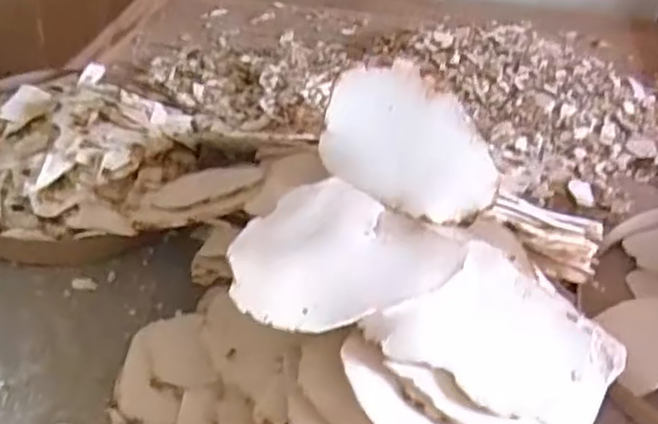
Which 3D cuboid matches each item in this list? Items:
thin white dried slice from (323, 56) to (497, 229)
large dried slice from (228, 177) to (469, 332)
[{"bbox_3d":[0.073,-0.059,0.594,0.159,0.109,0.010,25,10,2],"label":"thin white dried slice"},{"bbox_3d":[0.010,0.026,0.550,0.183,0.018,0.145,-13,42,-18],"label":"large dried slice"}]

